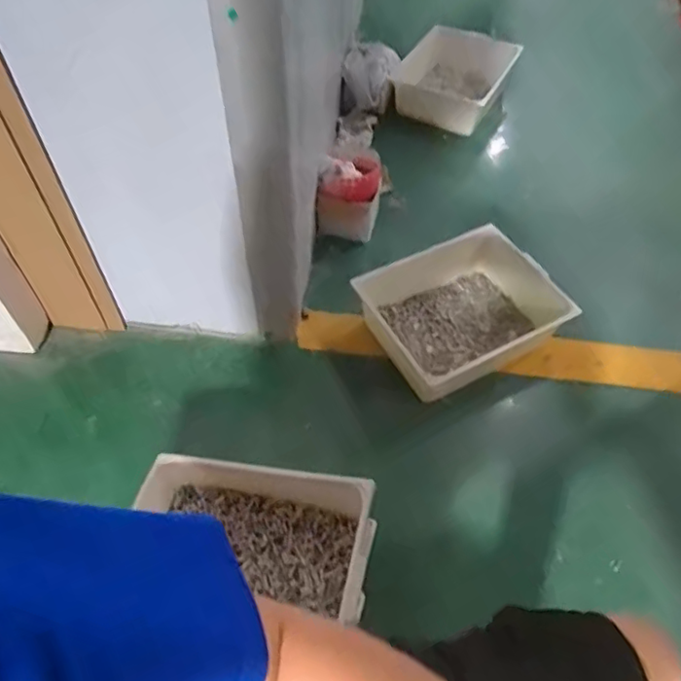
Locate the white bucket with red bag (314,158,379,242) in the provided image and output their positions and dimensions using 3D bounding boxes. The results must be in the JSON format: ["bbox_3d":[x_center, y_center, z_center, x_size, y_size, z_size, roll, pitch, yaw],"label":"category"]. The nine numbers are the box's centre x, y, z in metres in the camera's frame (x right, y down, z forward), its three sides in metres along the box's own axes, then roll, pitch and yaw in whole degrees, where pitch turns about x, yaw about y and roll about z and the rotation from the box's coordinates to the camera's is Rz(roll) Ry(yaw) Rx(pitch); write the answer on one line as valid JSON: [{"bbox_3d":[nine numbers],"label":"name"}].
[{"bbox_3d":[0.019,-0.337,1.366,0.139,0.168,0.129,0,53,-1],"label":"white bucket with red bag"}]

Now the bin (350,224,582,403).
[{"bbox_3d":[0.240,-0.062,1.203,0.347,0.122,0.290,-22,56,-17],"label":"bin"}]

